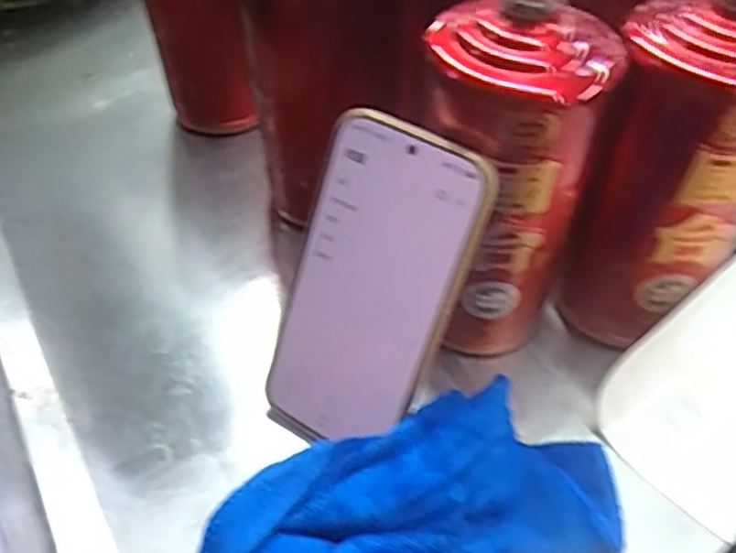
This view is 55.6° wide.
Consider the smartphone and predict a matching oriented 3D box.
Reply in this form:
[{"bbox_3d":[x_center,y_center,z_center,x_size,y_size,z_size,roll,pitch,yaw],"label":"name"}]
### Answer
[{"bbox_3d":[0.001,0.009,0.316,0.075,0.155,0.008,26,25,16],"label":"smartphone"}]

